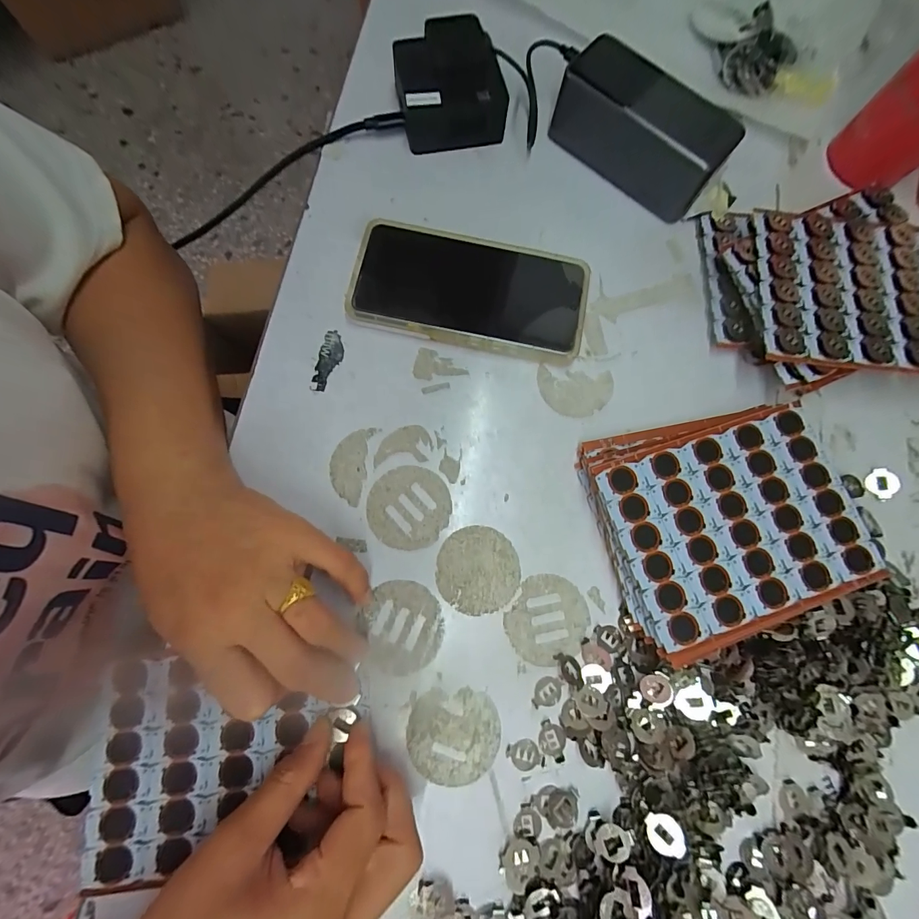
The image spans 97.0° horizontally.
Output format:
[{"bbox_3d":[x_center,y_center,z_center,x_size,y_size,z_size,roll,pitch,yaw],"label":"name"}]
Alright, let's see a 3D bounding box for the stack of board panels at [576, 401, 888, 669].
[{"bbox_3d":[0.169,0.038,0.259,0.152,0.030,0.134,-14,79,-5],"label":"stack of board panels"}]

